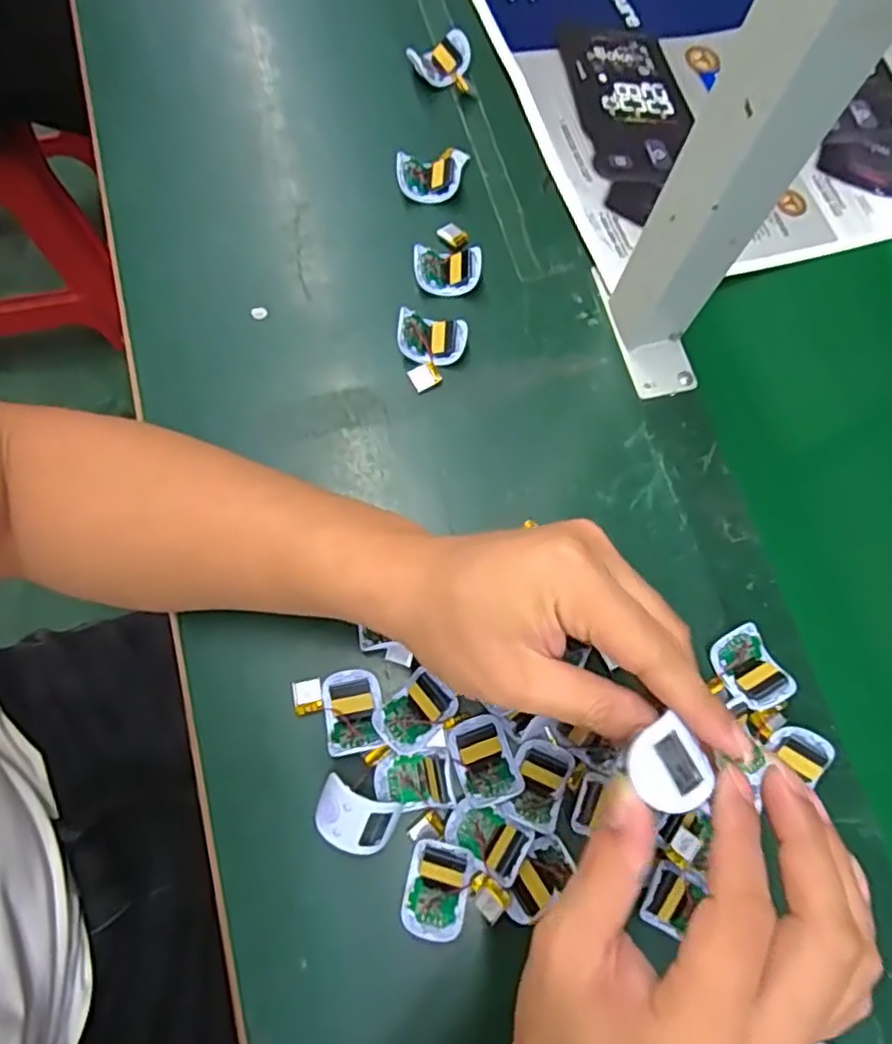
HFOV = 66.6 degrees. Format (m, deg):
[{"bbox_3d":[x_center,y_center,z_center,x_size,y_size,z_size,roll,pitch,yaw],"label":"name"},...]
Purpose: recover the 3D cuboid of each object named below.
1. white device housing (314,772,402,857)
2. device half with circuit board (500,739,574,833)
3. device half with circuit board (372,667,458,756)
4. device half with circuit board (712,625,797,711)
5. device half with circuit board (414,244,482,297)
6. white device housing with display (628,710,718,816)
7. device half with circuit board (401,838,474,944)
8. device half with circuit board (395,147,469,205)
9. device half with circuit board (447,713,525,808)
[{"bbox_3d":[-0.046,0.147,0.335,0.039,0.019,0.029,25,74,5],"label":"white device housing"},{"bbox_3d":[0.047,0.133,0.344,0.028,0.012,0.041,22,74,5],"label":"device half with circuit board"},{"bbox_3d":[-0.017,0.099,0.352,0.041,0.011,0.029,-41,79,-13],"label":"device half with circuit board"},{"bbox_3d":[0.165,0.080,0.369,0.030,0.018,0.042,-31,77,-11],"label":"device half with circuit board"},{"bbox_3d":[0.001,-0.163,0.435,0.042,0.020,0.029,0,73,-2],"label":"device half with circuit board"},{"bbox_3d":[0.079,0.087,0.239,0.026,0.009,0.028,-33,77,-11],"label":"white device housing with display"},{"bbox_3d":[-0.004,0.178,0.330,0.029,0.011,0.042,12,73,2],"label":"device half with circuit board"},{"bbox_3d":[-0.009,-0.236,0.458,0.049,0.020,0.036,-5,73,-4],"label":"device half with circuit board"},{"bbox_3d":[0.020,0.122,0.347,0.030,0.011,0.041,-21,75,-8],"label":"device half with circuit board"}]

